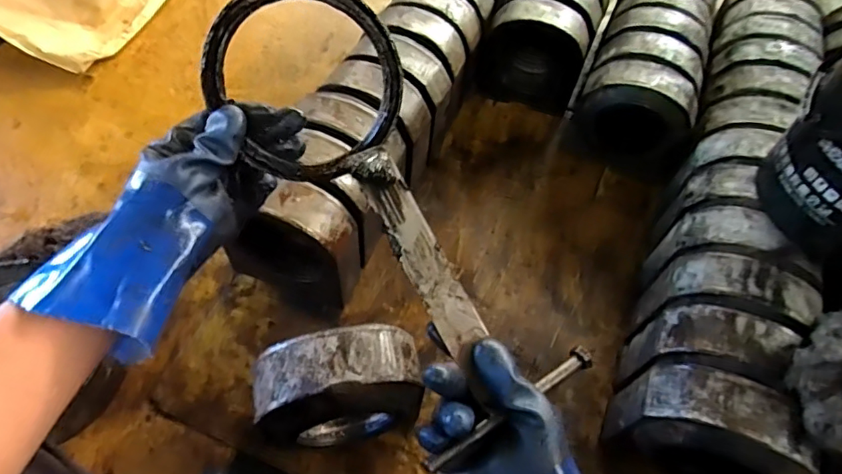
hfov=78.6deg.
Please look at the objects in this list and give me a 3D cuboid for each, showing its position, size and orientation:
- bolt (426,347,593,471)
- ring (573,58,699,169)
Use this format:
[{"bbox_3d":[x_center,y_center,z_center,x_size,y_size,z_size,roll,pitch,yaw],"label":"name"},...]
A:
[{"bbox_3d":[0.069,0.126,0.383,0.156,0.010,0.018,-27,61,-22],"label":"bolt"},{"bbox_3d":[0.446,-0.243,1.094,0.226,0.232,0.095,29,59,15],"label":"ring"}]

